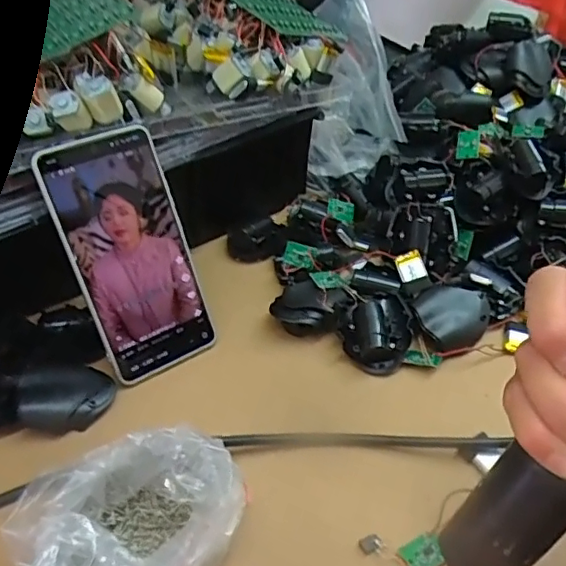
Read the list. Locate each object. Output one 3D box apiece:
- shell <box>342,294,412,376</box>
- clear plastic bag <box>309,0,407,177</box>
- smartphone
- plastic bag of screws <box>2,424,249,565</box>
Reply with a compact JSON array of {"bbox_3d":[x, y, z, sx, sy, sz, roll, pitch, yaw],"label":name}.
[{"bbox_3d":[0.070,0.034,0.415,0.046,0.033,0.054,10,42,9],"label":"shell"},{"bbox_3d":[0.073,-0.218,0.568,0.084,0.167,0.141,0,41,-1],"label":"clear plastic bag"},{"bbox_3d":[-0.102,-0.018,0.386,0.078,0.162,0.007,-26,20,-28],"label":"smartphone"},{"bbox_3d":[-0.079,0.128,0.293,0.118,0.046,0.086,-8,42,-11],"label":"plastic bag of screws"}]

